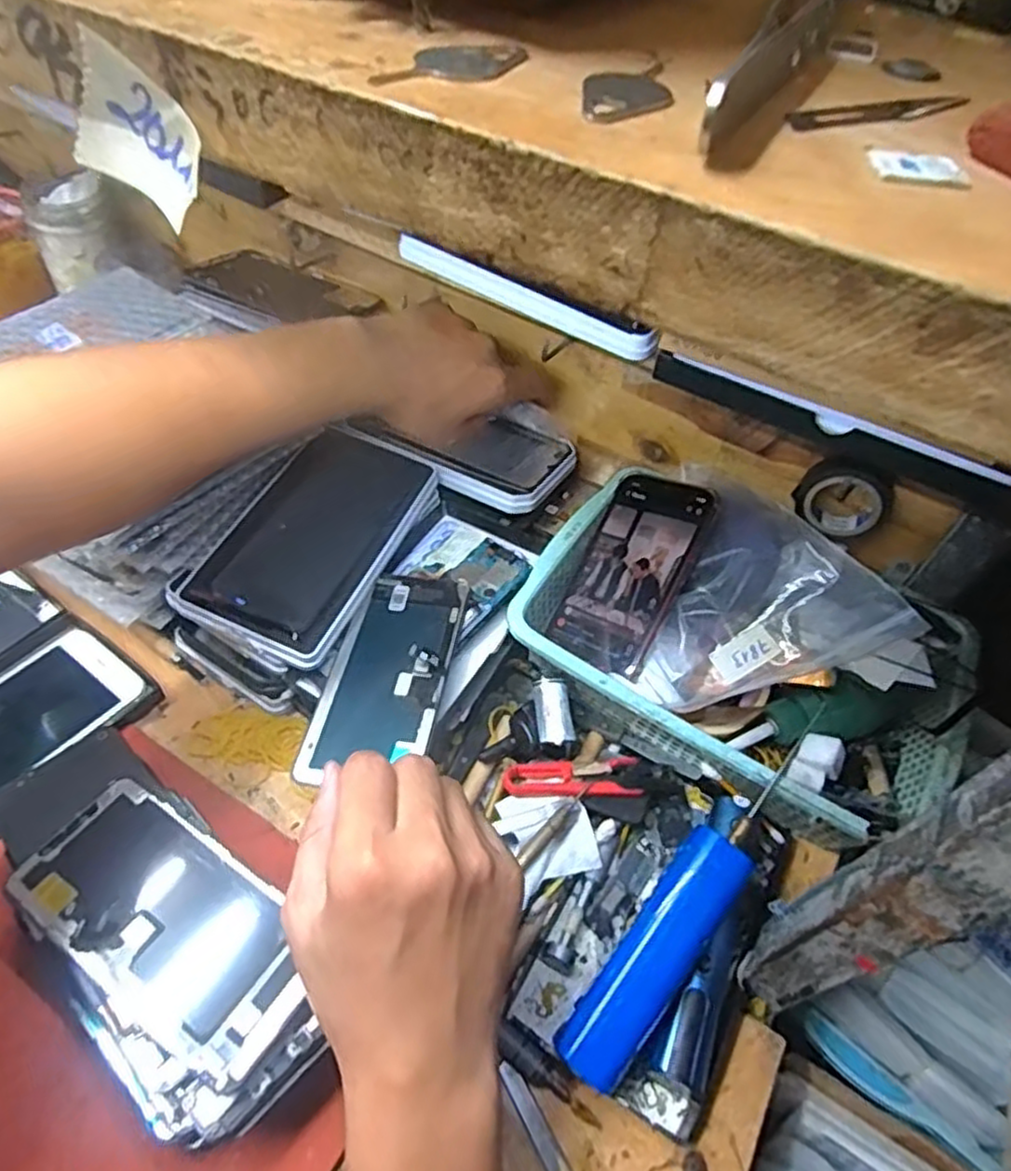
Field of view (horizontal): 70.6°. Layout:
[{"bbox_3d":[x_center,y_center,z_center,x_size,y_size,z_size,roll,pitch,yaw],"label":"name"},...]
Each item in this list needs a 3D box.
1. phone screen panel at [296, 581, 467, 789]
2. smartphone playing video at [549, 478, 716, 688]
[{"bbox_3d":[-0.074,0.053,0.440,0.074,0.010,0.143,3,52,11],"label":"phone screen panel"},{"bbox_3d":[0.084,-0.011,0.481,0.074,0.004,0.136,23,82,35],"label":"smartphone playing video"}]

